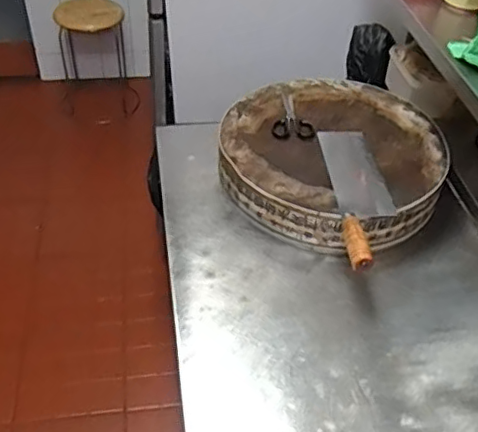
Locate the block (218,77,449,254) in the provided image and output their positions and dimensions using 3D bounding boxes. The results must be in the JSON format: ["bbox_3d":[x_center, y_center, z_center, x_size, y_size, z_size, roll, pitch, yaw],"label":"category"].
[{"bbox_3d":[0.178,-0.109,1.110,0.404,0.099,0.404,2,44,-2],"label":"block"}]

